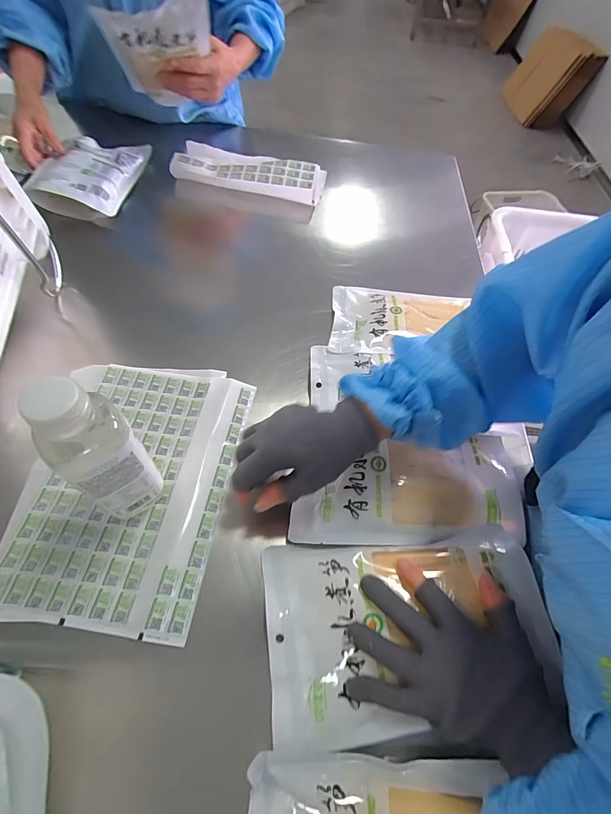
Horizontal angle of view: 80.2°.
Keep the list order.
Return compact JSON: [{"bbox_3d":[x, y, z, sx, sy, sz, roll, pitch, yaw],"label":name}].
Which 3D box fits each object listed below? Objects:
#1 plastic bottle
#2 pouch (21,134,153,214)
[{"bbox_3d":[-0.177,0.046,0.321,0.063,0.182,0.052,-34,67,-23],"label":"plastic bottle"},{"bbox_3d":[-0.409,-0.450,0.694,0.145,0.047,0.242,4,58,-2],"label":"pouch"}]

